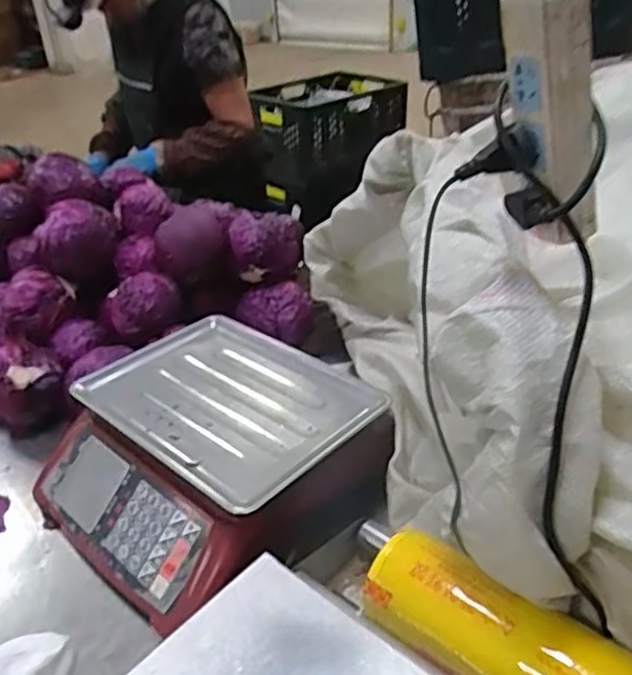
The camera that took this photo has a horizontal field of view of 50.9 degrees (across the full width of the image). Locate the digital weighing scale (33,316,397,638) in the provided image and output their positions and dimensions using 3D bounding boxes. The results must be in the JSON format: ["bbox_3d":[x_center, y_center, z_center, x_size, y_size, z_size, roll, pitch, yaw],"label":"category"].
[{"bbox_3d":[-0.127,0.132,0.792,0.353,0.098,0.340,23,41,37],"label":"digital weighing scale"}]

